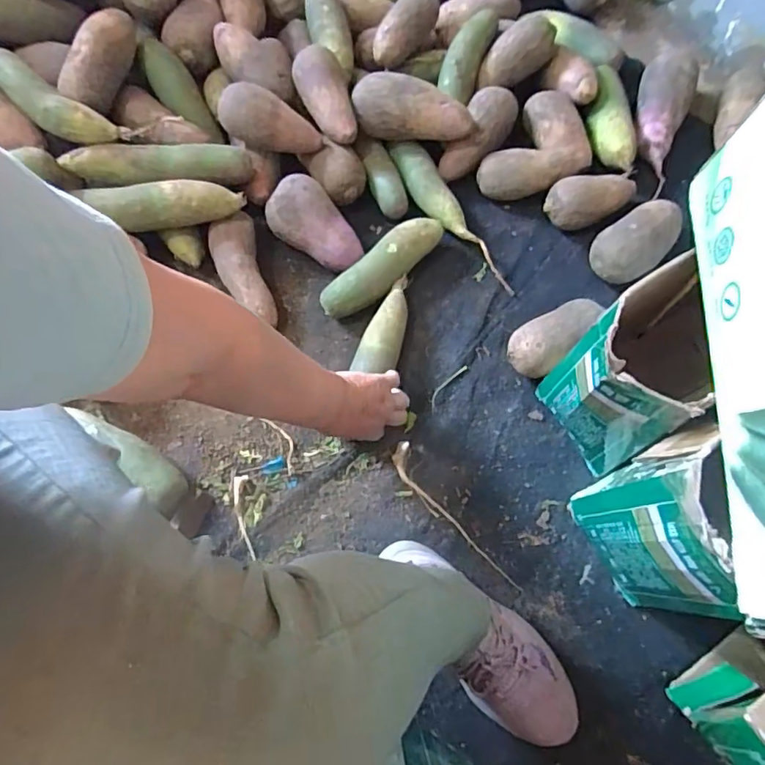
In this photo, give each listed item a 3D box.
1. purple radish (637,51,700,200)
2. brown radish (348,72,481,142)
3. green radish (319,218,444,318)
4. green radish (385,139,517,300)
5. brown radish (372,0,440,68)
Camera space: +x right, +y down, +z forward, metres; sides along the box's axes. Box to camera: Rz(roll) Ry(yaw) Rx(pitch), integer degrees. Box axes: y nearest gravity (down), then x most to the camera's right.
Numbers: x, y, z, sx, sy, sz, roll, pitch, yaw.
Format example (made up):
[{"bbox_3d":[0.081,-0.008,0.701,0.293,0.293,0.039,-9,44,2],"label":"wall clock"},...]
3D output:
[{"bbox_3d":[0.421,-0.387,0.778,0.072,0.072,0.209,8,85,4],"label":"purple radish"},{"bbox_3d":[0.043,-0.385,0.748,0.174,0.064,0.067,19,71,7],"label":"brown radish"},{"bbox_3d":[0.001,-0.158,0.726,0.195,0.051,0.059,-40,74,-13],"label":"green radish"},{"bbox_3d":[0.090,-0.238,0.756,0.056,0.043,0.282,-27,72,-9],"label":"green radish"},{"bbox_3d":[0.036,-0.547,0.799,0.058,0.059,0.130,27,72,10],"label":"brown radish"}]

